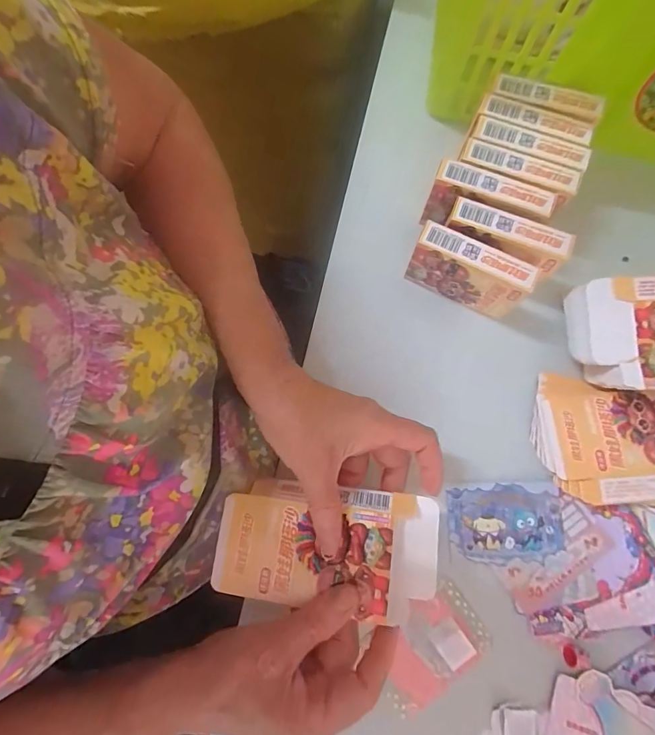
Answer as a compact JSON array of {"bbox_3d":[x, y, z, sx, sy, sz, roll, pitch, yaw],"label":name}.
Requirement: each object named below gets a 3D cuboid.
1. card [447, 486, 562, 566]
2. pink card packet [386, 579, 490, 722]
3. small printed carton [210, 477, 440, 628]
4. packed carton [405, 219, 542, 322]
[{"bbox_3d":[0.139,0.122,0.313,0.085,0.004,0.058,-2,78,1],"label":"card"},{"bbox_3d":[0.075,0.208,0.297,0.085,0.005,0.058,-37,79,-6],"label":"pink card packet"},{"bbox_3d":[-0.002,0.120,0.272,0.149,0.021,0.079,0,78,6],"label":"small printed carton"},{"bbox_3d":[0.113,-0.073,0.325,0.092,0.068,0.021,26,80,7],"label":"packed carton"}]

